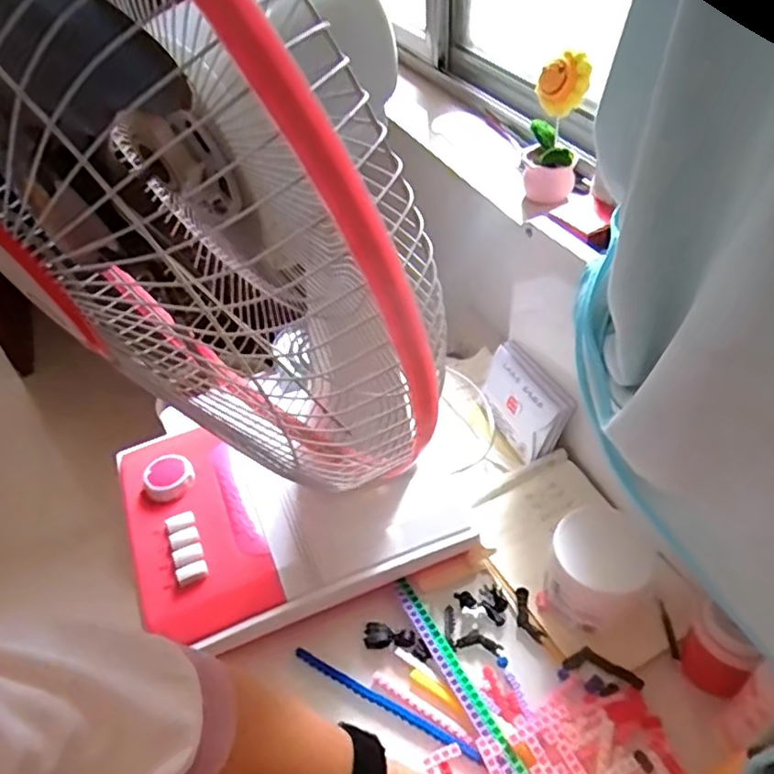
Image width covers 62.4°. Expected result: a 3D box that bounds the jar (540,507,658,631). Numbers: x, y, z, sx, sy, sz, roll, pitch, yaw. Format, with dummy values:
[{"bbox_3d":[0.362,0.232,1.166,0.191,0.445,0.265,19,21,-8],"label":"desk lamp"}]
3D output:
[{"bbox_3d":[0.171,0.149,0.517,0.075,0.076,0.079,-2,43,2],"label":"jar"}]

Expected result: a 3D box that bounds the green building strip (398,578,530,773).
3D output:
[{"bbox_3d":[0.057,0.221,0.493,0.012,0.015,0.177,-23,46,-19],"label":"green building strip"}]

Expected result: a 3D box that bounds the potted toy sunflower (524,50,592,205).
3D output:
[{"bbox_3d":[0.178,-0.268,0.677,0.052,0.149,0.062,8,45,13],"label":"potted toy sunflower"}]

